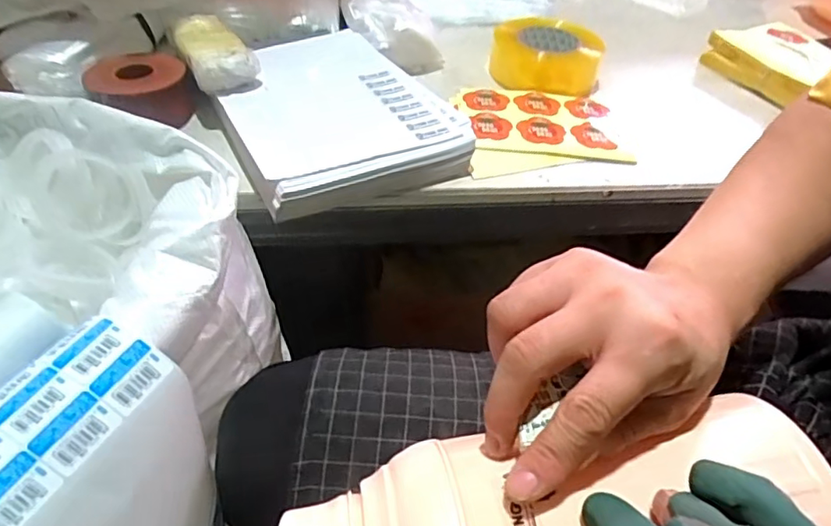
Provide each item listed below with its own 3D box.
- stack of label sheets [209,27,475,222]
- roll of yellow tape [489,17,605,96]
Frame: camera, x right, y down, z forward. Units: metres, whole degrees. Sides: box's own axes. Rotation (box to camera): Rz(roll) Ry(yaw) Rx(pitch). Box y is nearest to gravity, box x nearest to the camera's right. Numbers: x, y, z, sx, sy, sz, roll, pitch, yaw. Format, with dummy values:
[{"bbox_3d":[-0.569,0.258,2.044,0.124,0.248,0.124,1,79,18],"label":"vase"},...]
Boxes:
[{"bbox_3d":[-0.097,-0.173,0.611,0.216,0.040,0.301,-18,48,-22],"label":"stack of label sheets"},{"bbox_3d":[0.165,-0.264,0.709,0.133,0.047,0.130,2,43,-2],"label":"roll of yellow tape"}]

